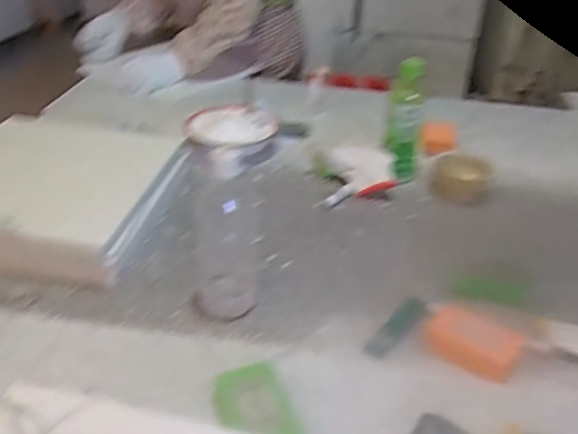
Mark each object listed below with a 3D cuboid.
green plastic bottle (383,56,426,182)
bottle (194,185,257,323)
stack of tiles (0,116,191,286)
[{"bbox_3d":[0.186,-0.155,0.913,0.065,0.187,0.048,15,37,15],"label":"green plastic bottle"},{"bbox_3d":[-0.086,0.023,0.760,0.082,0.058,0.267,1,35,-4],"label":"bottle"},{"bbox_3d":[-0.345,-0.038,0.805,0.313,0.069,0.286,7,35,4],"label":"stack of tiles"}]

